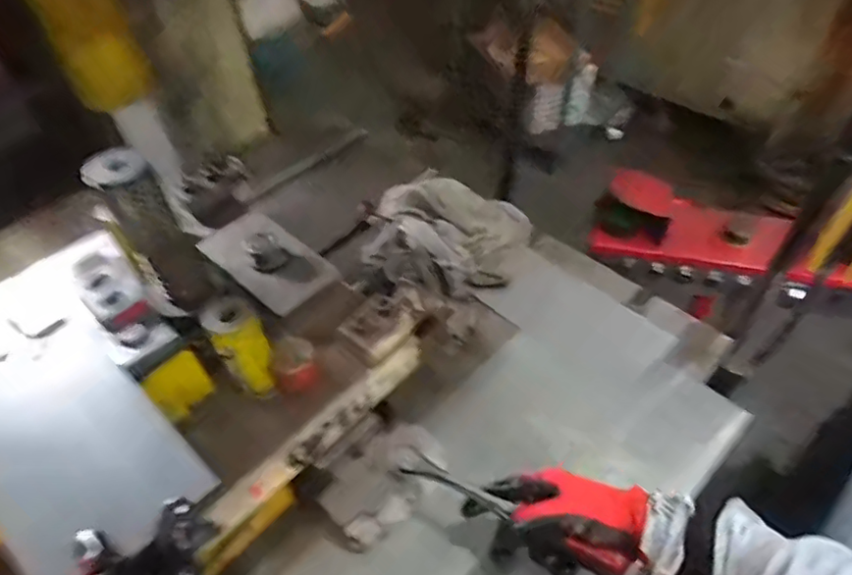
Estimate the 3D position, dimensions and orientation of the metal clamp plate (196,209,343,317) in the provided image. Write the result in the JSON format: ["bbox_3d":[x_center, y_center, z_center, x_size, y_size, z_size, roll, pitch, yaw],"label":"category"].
[{"bbox_3d":[-0.174,-0.039,0.617,0.163,0.031,0.079,34,59,30],"label":"metal clamp plate"}]

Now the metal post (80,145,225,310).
[{"bbox_3d":[-0.233,-0.043,0.505,0.050,0.155,0.037,-23,50,-16],"label":"metal post"}]

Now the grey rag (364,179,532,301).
[{"bbox_3d":[0.020,-0.081,0.804,0.222,0.075,0.168,16,51,19],"label":"grey rag"}]

